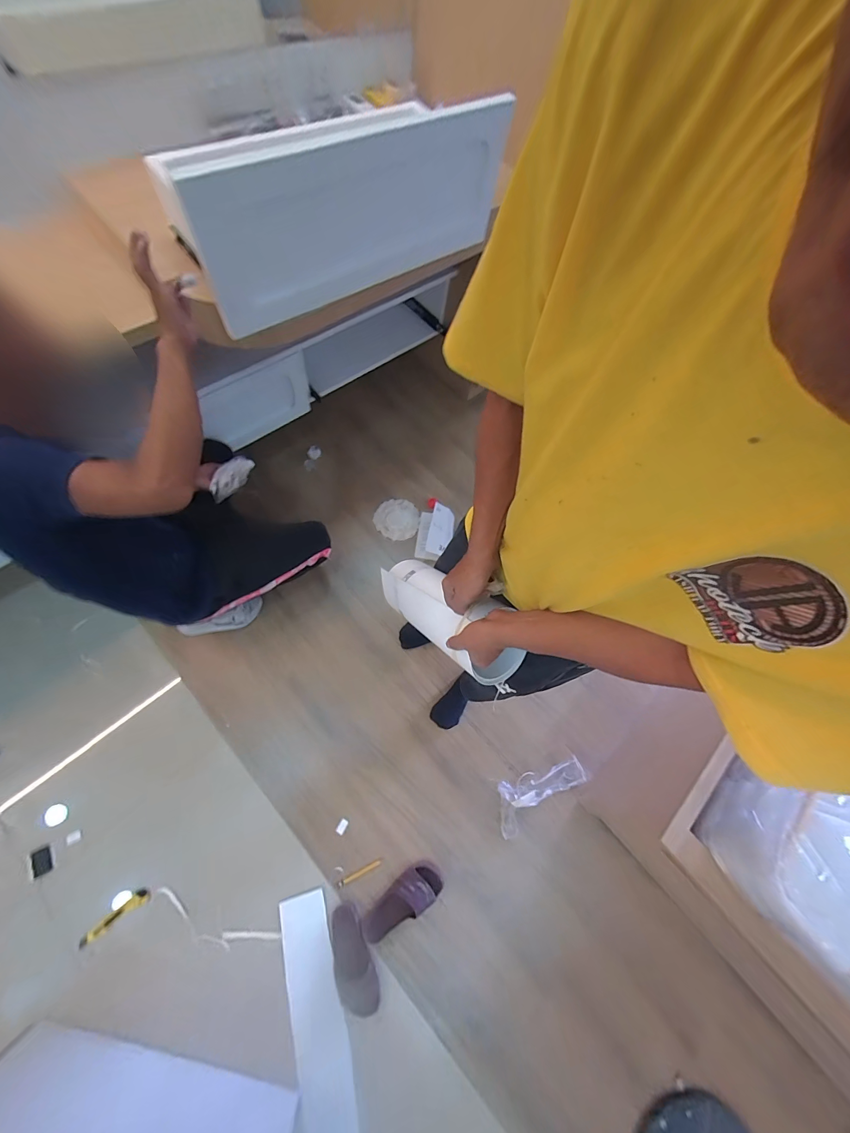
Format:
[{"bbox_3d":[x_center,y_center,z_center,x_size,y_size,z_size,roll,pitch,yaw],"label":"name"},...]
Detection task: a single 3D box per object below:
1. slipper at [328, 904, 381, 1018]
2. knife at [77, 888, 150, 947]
[{"bbox_3d":[-0.192,1.042,0.947,0.095,0.046,0.238,-21,73,-16],"label":"slipper"},{"bbox_3d":[-0.800,0.899,0.918,0.158,0.013,0.037,-30,75,-17],"label":"knife"}]

